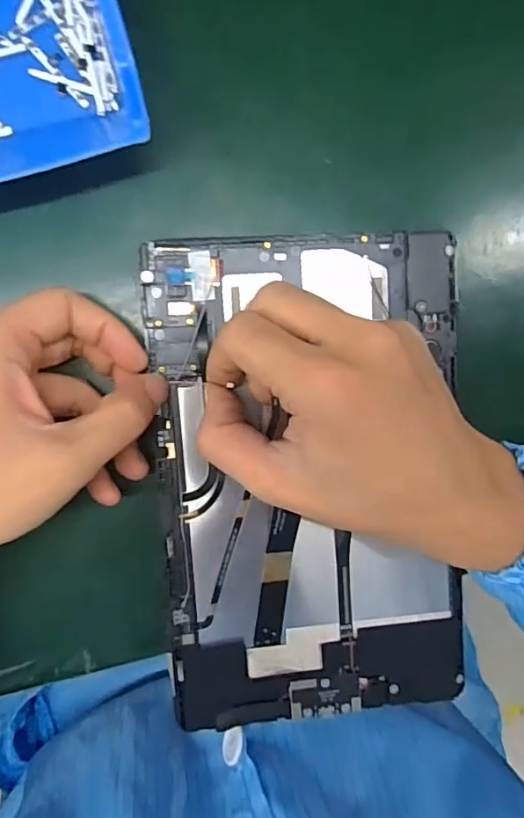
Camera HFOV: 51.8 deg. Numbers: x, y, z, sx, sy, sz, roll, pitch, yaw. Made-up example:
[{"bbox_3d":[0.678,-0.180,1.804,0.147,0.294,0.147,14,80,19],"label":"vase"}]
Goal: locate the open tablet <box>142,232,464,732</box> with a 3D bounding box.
[{"bbox_3d":[0.026,0.037,0.267,0.147,0.012,0.236,-4,98,-5],"label":"open tablet"}]

